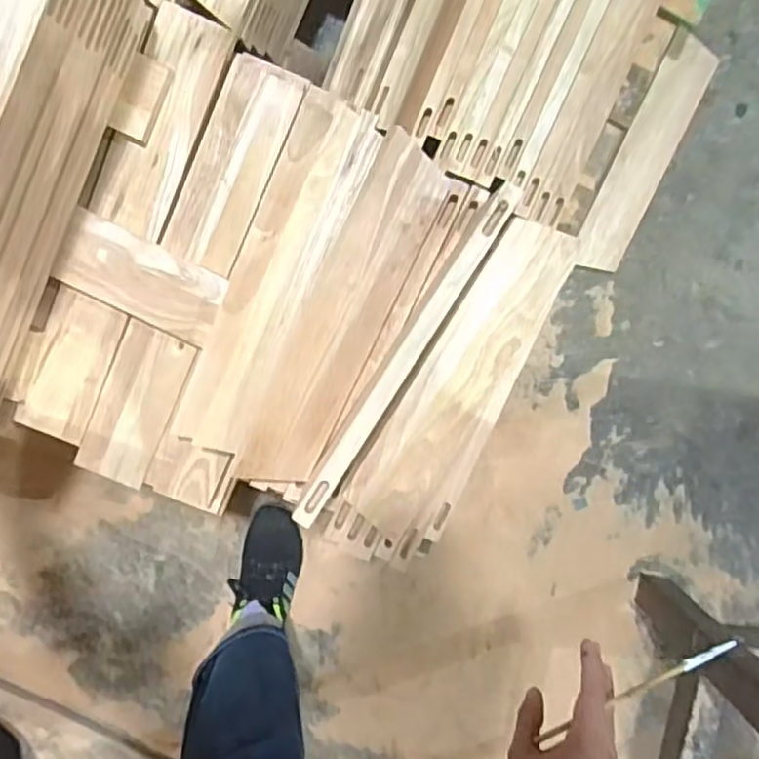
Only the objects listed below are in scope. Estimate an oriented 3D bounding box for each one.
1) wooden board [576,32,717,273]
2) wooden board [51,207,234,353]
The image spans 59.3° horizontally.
[{"bbox_3d":[0.405,-0.342,1.019,0.081,0.021,0.366,25,97,-7],"label":"wooden board"},{"bbox_3d":[-0.249,-0.105,0.702,0.168,0.026,0.079,26,97,-7],"label":"wooden board"}]

